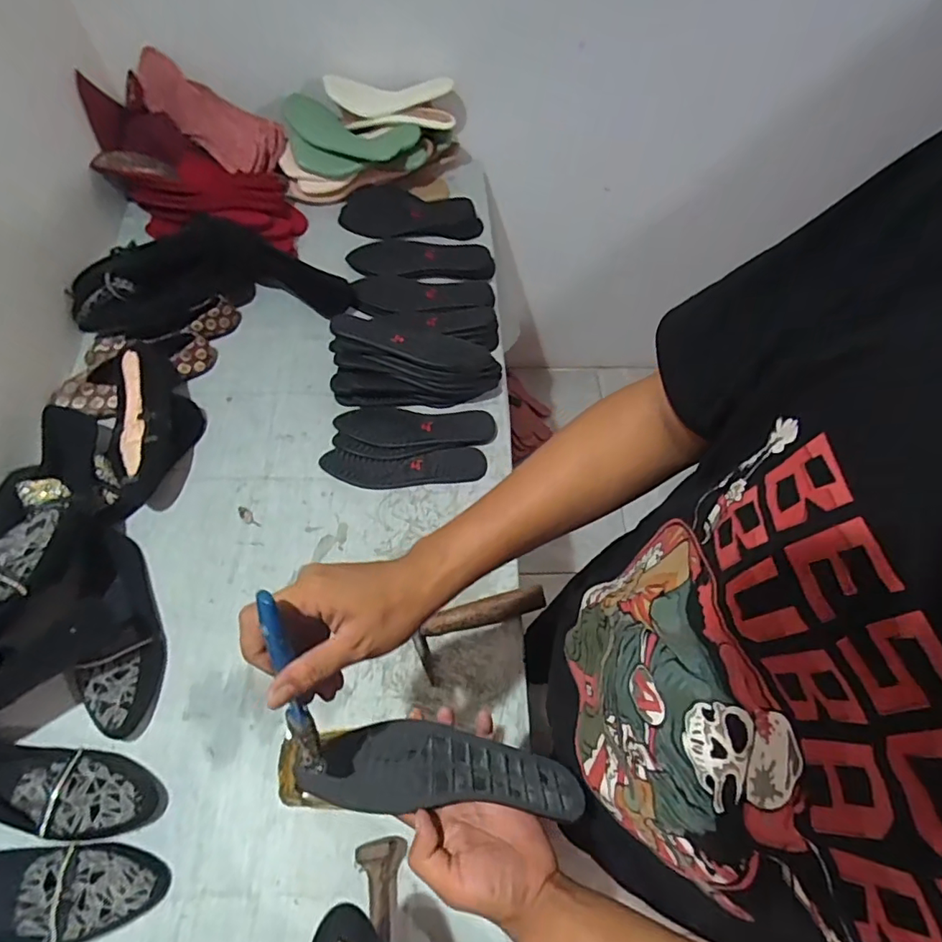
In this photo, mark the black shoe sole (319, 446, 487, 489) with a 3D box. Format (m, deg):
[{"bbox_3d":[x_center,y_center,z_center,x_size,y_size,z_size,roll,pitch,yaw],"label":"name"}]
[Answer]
[{"bbox_3d":[-0.101,-0.007,0.810,0.242,0.010,0.060,-1,64,-3],"label":"black shoe sole"}]

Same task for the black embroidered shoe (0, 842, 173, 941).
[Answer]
[{"bbox_3d":[-0.439,0.425,0.533,0.241,0.062,0.087,6,63,-15],"label":"black embroidered shoe"}]

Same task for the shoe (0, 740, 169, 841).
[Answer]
[{"bbox_3d":[-0.474,0.348,0.592,0.255,0.060,0.082,8,64,1],"label":"shoe"}]

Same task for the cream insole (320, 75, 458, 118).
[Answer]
[{"bbox_3d":[-0.143,-0.659,0.943,0.216,0.057,0.036,1,64,-3],"label":"cream insole"}]

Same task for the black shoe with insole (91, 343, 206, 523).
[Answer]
[{"bbox_3d":[-0.473,-0.059,0.773,0.140,0.092,0.244,-4,64,-5],"label":"black shoe with insole"}]

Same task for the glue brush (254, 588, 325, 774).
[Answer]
[{"bbox_3d":[-0.119,0.145,0.357,0.018,0.155,0.020,-4,30,-5],"label":"glue brush"}]

